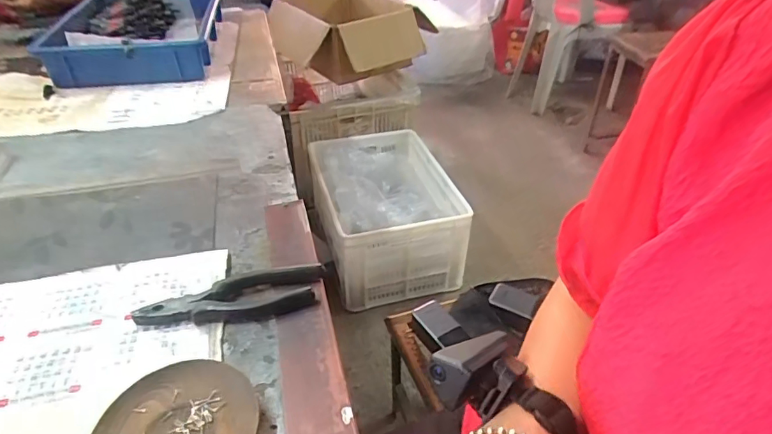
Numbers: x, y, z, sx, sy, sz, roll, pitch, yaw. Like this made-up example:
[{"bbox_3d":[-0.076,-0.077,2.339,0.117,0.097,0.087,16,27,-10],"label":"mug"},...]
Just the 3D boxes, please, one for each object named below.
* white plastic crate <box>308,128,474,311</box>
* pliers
[{"bbox_3d":[-0.002,-0.036,1.465,0.368,0.275,0.489,-9,38,-13],"label":"white plastic crate"},{"bbox_3d":[-0.138,0.076,0.466,0.178,0.018,0.052,-11,38,-14],"label":"pliers"}]

